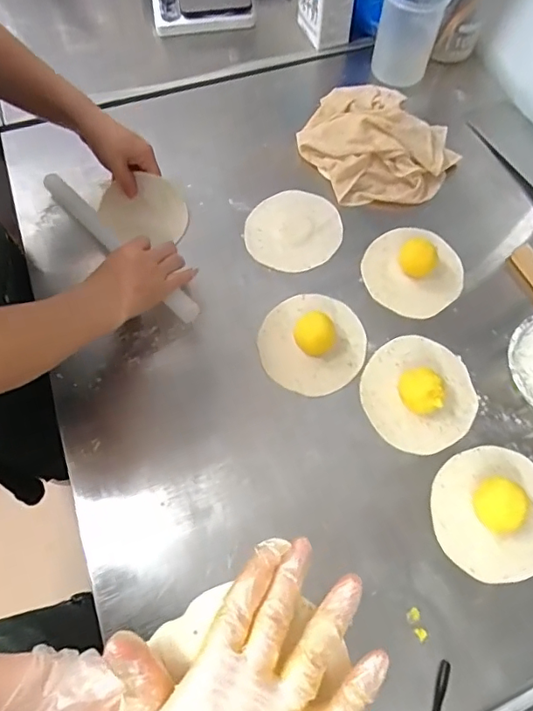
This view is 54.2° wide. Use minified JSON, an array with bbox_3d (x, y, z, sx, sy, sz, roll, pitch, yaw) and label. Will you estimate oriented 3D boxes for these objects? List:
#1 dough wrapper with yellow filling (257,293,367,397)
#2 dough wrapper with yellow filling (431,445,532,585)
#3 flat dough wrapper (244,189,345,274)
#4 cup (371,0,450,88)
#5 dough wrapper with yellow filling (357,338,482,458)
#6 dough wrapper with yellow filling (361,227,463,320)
[{"bbox_3d":[0.060,-0.027,0.641,0.127,0.049,0.139,1,66,-1],"label":"dough wrapper with yellow filling"},{"bbox_3d":[0.250,0.164,0.555,0.140,0.038,0.137,-23,69,-11],"label":"dough wrapper with yellow filling"},{"bbox_3d":[0.038,-0.176,0.729,0.131,0.007,0.128,0,69,0],"label":"flat dough wrapper"},{"bbox_3d":[0.227,-0.523,0.825,0.091,0.139,0.094,1,66,-1],"label":"cup"},{"bbox_3d":[0.185,0.037,0.612,0.133,0.043,0.145,1,66,-1],"label":"dough wrapper with yellow filling"},{"bbox_3d":[0.196,-0.123,0.684,0.127,0.049,0.133,1,66,-1],"label":"dough wrapper with yellow filling"}]

